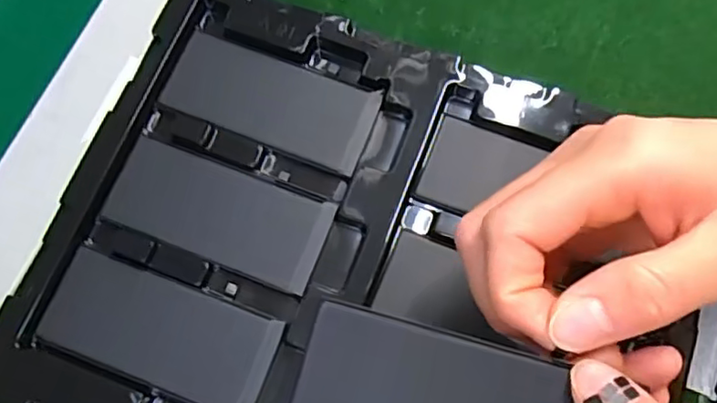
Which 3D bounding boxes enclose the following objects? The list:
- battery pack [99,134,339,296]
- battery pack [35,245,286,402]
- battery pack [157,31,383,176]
[{"bbox_3d":[-0.063,0.005,0.277,0.097,0.004,0.044,19,75,5],"label":"battery pack"},{"bbox_3d":[-0.084,0.055,0.261,0.096,0.004,0.043,20,75,5],"label":"battery pack"},{"bbox_3d":[-0.041,-0.049,0.292,0.097,0.004,0.044,20,75,5],"label":"battery pack"}]

